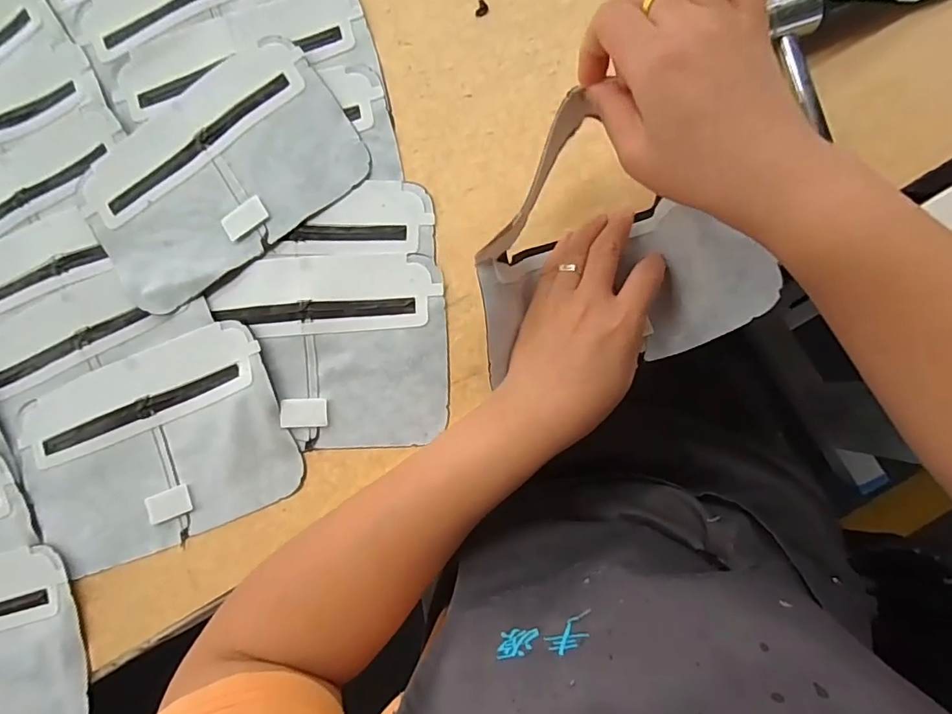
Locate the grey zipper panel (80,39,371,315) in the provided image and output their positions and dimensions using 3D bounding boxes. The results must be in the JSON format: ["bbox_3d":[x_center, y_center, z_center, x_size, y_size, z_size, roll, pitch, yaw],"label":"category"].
[{"bbox_3d":[-0.181,-0.131,0.352,0.190,0.009,0.133,-36,85,3],"label":"grey zipper panel"}]

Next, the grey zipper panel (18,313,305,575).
[{"bbox_3d":[-0.224,0.064,0.345,0.191,0.007,0.128,-22,86,5],"label":"grey zipper panel"}]

